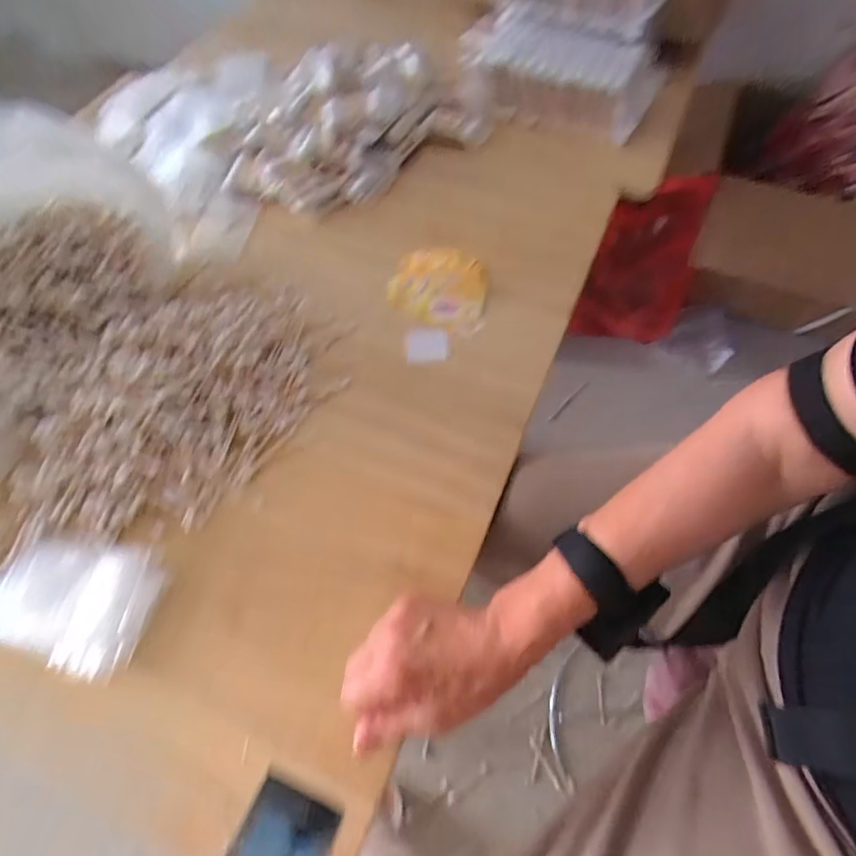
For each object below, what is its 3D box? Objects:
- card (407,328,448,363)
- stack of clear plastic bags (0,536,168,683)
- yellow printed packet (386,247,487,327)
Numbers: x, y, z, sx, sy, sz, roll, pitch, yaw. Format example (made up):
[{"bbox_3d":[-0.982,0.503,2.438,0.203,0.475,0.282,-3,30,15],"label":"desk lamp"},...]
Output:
[{"bbox_3d":[0.000,-0.087,0.549,0.040,0.004,0.043,4,60,3],"label":"card"},{"bbox_3d":[-0.297,0.138,0.414,0.168,0.026,0.101,1,59,2],"label":"stack of clear plastic bags"},{"bbox_3d":[0.013,-0.164,0.590,0.110,0.019,0.108,15,61,9],"label":"yellow printed packet"}]

